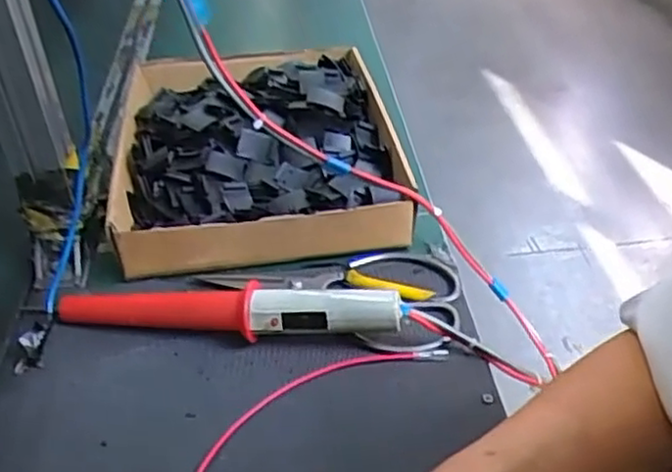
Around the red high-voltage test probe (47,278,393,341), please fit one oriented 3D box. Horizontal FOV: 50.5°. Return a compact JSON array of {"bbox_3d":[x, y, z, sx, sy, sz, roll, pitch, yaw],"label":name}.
[{"bbox_3d":[-0.081,0.054,0.515,0.250,0.039,0.031,4,39,7],"label":"red high-voltage test probe"}]

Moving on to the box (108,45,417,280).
[{"bbox_3d":[-0.076,-0.093,0.676,0.248,0.055,0.311,-6,39,-6],"label":"box"}]

